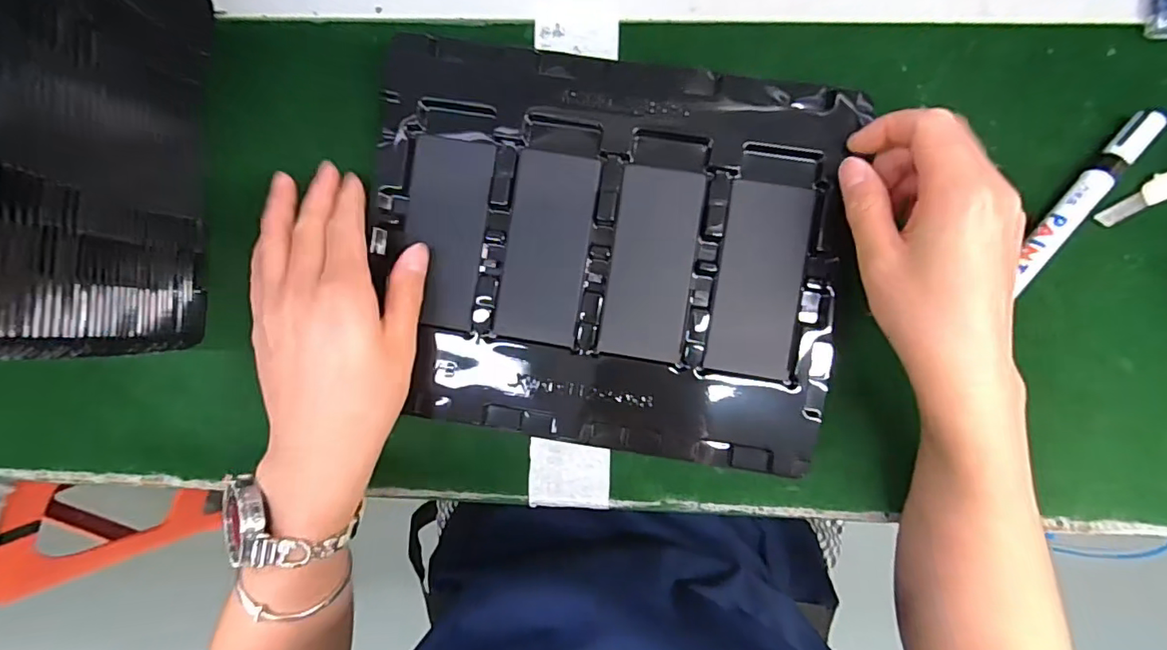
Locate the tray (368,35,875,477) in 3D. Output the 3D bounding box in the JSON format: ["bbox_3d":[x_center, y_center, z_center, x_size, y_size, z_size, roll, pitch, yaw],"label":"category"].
[{"bbox_3d":[0.010,-0.040,0.313,0.262,0.015,0.219,6,95,3],"label":"tray"}]

